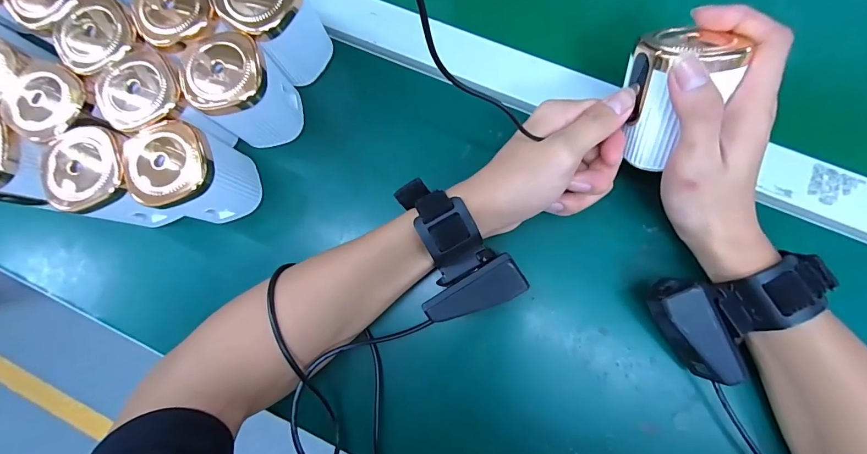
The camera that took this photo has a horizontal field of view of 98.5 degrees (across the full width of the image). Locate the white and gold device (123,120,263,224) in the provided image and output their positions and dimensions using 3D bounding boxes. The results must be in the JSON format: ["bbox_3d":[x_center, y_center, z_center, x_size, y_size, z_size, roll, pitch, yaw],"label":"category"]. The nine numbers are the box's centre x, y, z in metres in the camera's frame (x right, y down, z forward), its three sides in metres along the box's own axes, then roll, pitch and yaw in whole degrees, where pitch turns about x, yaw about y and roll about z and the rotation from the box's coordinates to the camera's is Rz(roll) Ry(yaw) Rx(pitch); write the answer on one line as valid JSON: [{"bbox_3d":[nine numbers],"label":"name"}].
[{"bbox_3d":[-0.172,-0.037,0.278,0.059,0.083,0.061,15,84,6],"label":"white and gold device"}]

